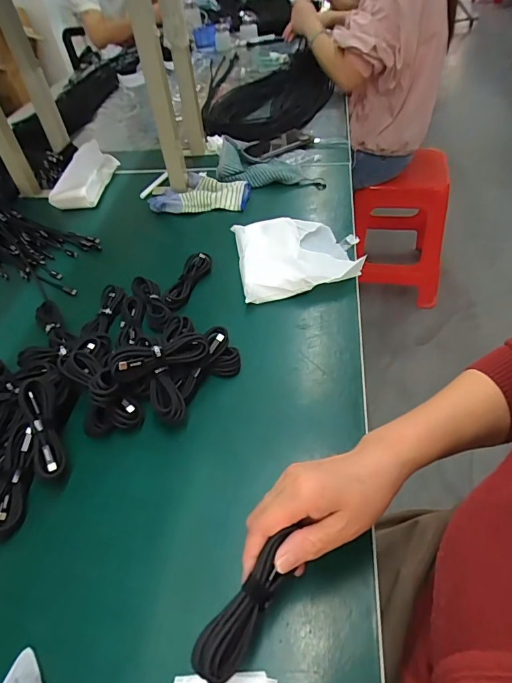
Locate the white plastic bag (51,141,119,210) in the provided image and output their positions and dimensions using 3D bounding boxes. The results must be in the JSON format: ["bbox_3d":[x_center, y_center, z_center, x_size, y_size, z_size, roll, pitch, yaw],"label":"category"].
[{"bbox_3d":[-0.343,-0.334,0.833,0.084,0.050,0.162,9,61,11],"label":"white plastic bag"}]

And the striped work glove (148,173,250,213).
[{"bbox_3d":[-0.107,-0.276,0.774,0.189,0.033,0.094,0,47,7],"label":"striped work glove"}]

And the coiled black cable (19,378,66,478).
[{"bbox_3d":[-0.220,0.089,0.422,0.026,0.014,0.100,-19,72,-14],"label":"coiled black cable"}]

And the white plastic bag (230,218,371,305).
[{"bbox_3d":[0.065,-0.136,0.625,0.182,0.037,0.181,-9,47,0],"label":"white plastic bag"}]

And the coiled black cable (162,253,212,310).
[{"bbox_3d":[-0.102,-0.092,0.607,0.031,0.022,0.117,12,50,18],"label":"coiled black cable"}]

